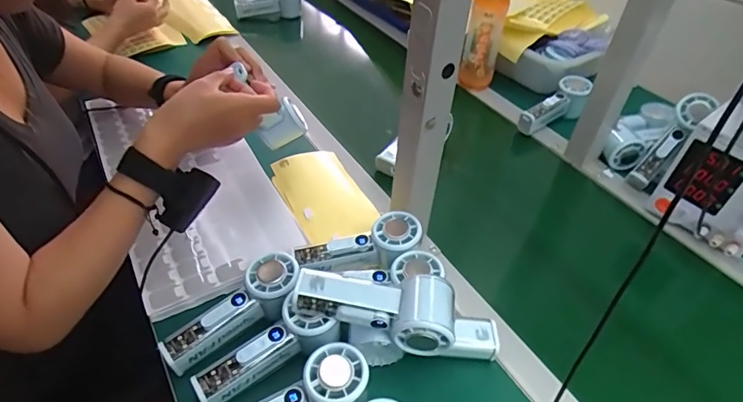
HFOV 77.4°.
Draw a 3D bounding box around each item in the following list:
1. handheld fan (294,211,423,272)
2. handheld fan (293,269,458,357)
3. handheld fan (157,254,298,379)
[{"bbox_3d":[-0.012,0.058,0.527,0.143,0.034,0.054,-17,44,3],"label":"handheld fan"},{"bbox_3d":[0.005,0.095,0.434,0.145,0.044,0.052,9,43,5],"label":"handheld fan"},{"bbox_3d":[-0.137,0.110,0.468,0.152,0.044,0.056,-38,56,-17],"label":"handheld fan"}]

